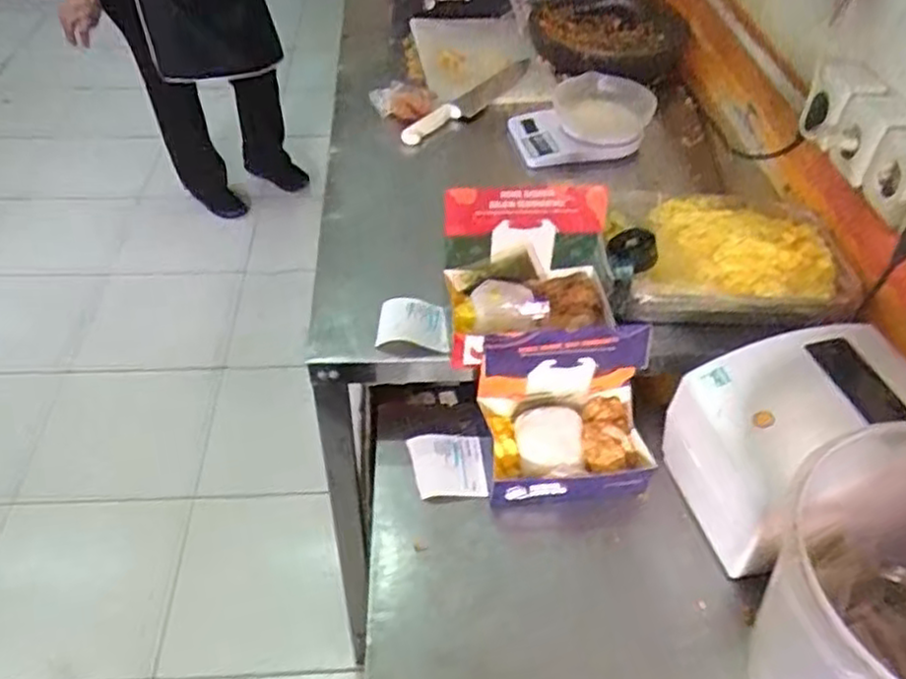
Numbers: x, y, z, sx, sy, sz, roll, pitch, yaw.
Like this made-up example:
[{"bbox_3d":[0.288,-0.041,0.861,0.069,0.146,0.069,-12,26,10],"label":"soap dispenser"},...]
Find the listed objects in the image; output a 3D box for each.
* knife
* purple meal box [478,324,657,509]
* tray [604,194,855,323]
[{"bbox_3d":[0.034,-0.408,1.234,0.057,0.017,0.336,29,51,24],"label":"knife"},{"bbox_3d":[0.124,0.086,0.787,0.176,0.164,0.116,-4,45,-6],"label":"purple meal box"},{"bbox_3d":[0.329,-0.106,0.890,0.277,0.056,0.212,4,45,2],"label":"tray"}]

